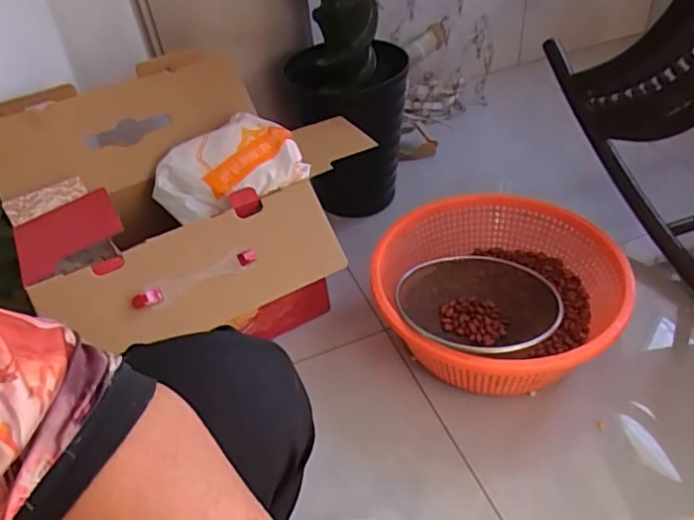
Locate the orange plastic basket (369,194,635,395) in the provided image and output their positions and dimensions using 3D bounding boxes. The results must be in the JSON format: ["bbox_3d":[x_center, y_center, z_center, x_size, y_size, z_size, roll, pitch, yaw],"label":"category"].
[{"bbox_3d":[0.231,0.067,0.893,0.368,0.155,0.361,-2,43,6],"label":"orange plastic basket"}]

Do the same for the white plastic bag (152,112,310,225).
[{"bbox_3d":[-0.178,-0.136,0.821,0.212,0.074,0.127,-21,44,-14],"label":"white plastic bag"}]

